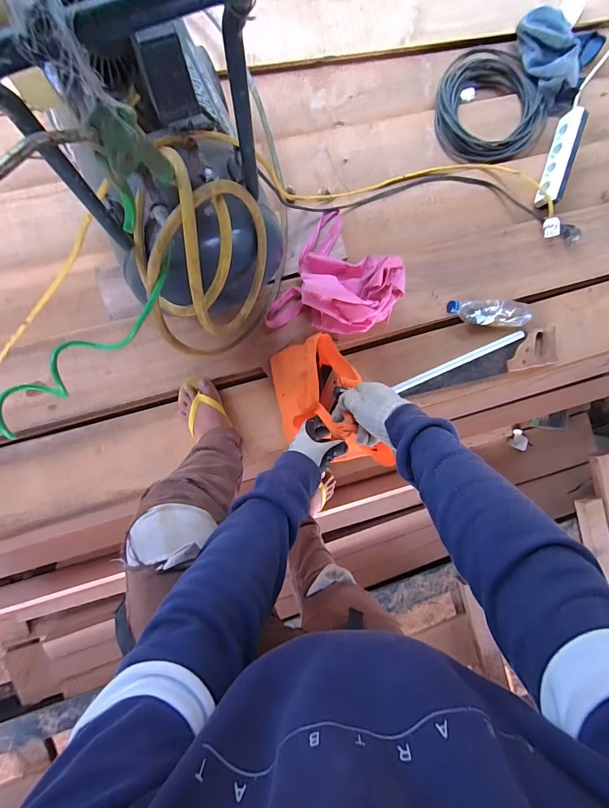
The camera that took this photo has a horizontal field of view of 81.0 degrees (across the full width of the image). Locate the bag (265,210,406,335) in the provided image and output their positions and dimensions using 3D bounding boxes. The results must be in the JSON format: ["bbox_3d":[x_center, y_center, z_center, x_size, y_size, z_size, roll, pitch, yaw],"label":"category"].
[{"bbox_3d":[0.097,-0.284,0.853,0.262,0.142,0.325,30,86,-3],"label":"bag"}]

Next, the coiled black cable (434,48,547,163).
[{"bbox_3d":[0.496,-0.819,0.970,0.308,0.028,0.301,0,94,-7],"label":"coiled black cable"}]

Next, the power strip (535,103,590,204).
[{"bbox_3d":[0.690,-0.654,0.968,0.057,0.072,0.274,20,87,-4],"label":"power strip"}]

